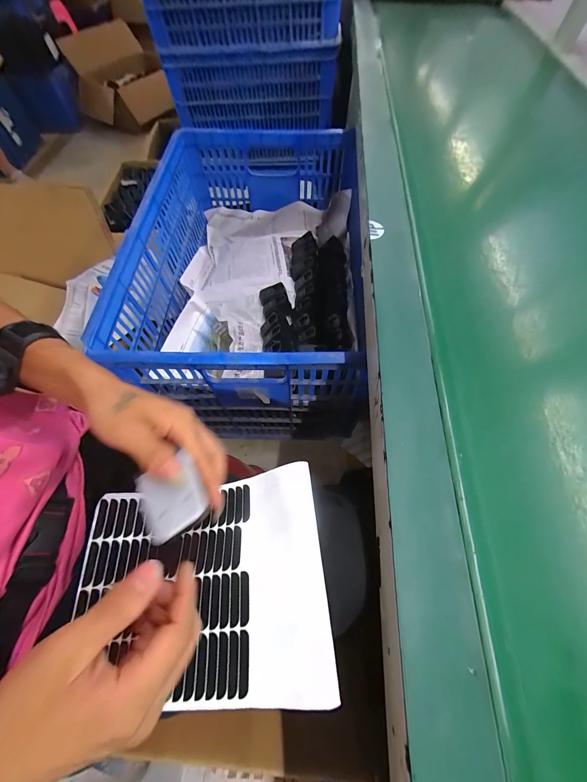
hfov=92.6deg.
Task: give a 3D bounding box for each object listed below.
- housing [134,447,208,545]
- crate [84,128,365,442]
[{"bbox_3d":[-0.095,0.082,0.218,0.045,0.008,0.057,-29,66,-13],"label":"housing"},{"bbox_3d":[-0.076,-0.263,0.693,0.456,0.334,0.670,3,63,3],"label":"crate"}]

